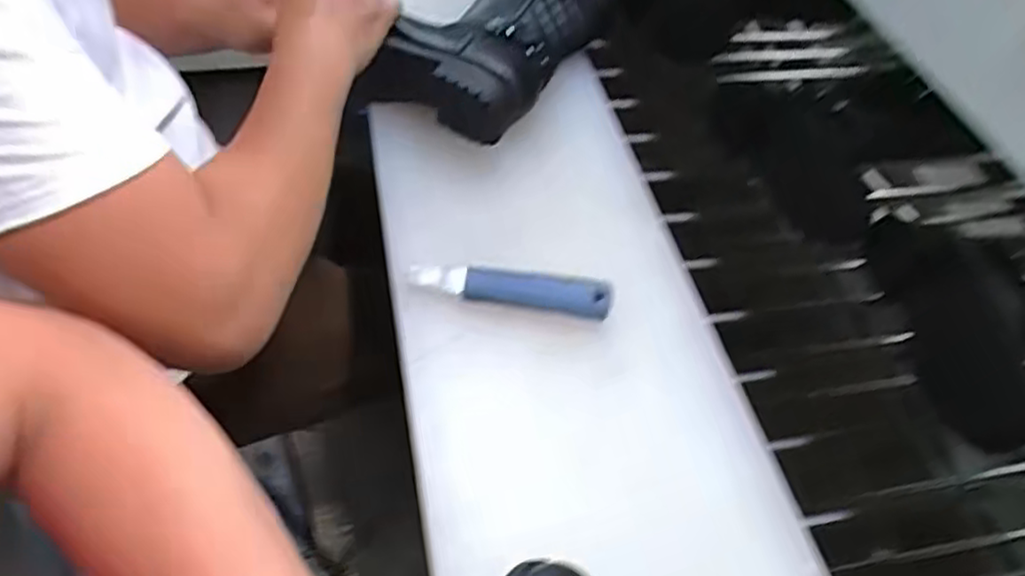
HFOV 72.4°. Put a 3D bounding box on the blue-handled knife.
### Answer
[{"bbox_3d":[-0.001,-0.001,0.548,0.157,0.018,0.029,8,51,0],"label":"blue-handled knife"}]

